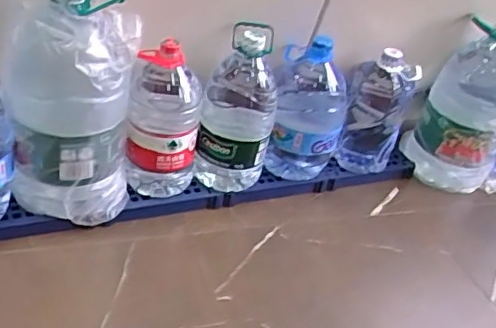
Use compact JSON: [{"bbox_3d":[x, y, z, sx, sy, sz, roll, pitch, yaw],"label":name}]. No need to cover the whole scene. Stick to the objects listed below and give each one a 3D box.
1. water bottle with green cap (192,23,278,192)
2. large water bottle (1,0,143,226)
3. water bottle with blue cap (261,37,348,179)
[{"bbox_3d":[-0.021,-0.111,1.260,0.159,0.365,0.132,10,35,-4],"label":"water bottle with green cap"},{"bbox_3d":[-0.345,-0.112,1.104,0.207,0.451,0.204,8,35,-6],"label":"large water bottle"},{"bbox_3d":[0.143,-0.116,1.373,0.177,0.366,0.183,17,35,6],"label":"water bottle with blue cap"}]

